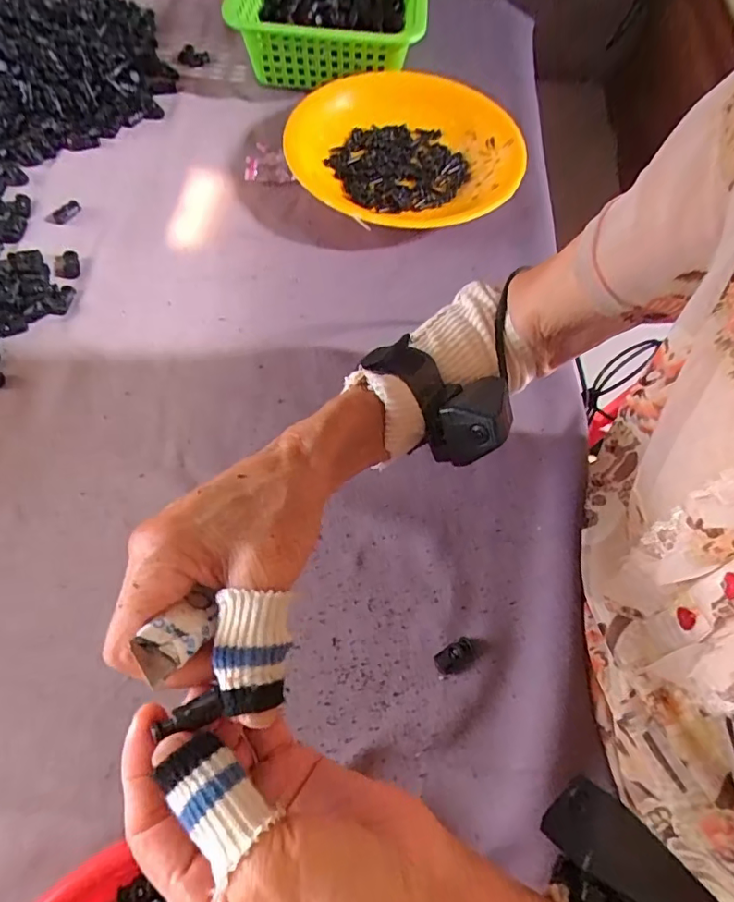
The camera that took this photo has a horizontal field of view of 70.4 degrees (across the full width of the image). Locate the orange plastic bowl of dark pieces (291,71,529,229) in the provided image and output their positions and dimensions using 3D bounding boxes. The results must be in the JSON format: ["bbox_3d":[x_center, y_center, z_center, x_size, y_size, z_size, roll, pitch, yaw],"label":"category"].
[{"bbox_3d":[0.041,-0.319,0.562,0.237,0.042,0.238,1,63,-3],"label":"orange plastic bowl of dark pieces"}]

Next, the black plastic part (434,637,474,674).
[{"bbox_3d":[0.059,0.138,0.349,0.028,0.007,0.016,-25,67,-15],"label":"black plastic part"}]

